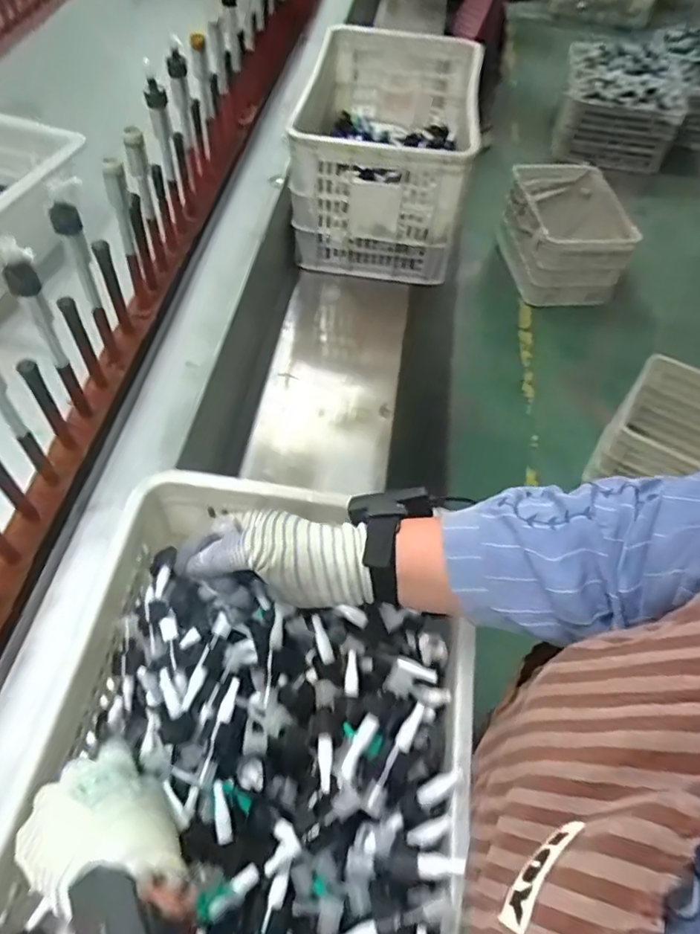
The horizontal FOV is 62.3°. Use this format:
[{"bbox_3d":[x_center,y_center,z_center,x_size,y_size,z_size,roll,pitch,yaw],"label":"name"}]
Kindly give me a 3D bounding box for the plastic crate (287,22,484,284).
[{"bbox_3d":[0.073,-0.691,1.260,0.357,0.277,0.498,7,58,2],"label":"plastic crate"}]

